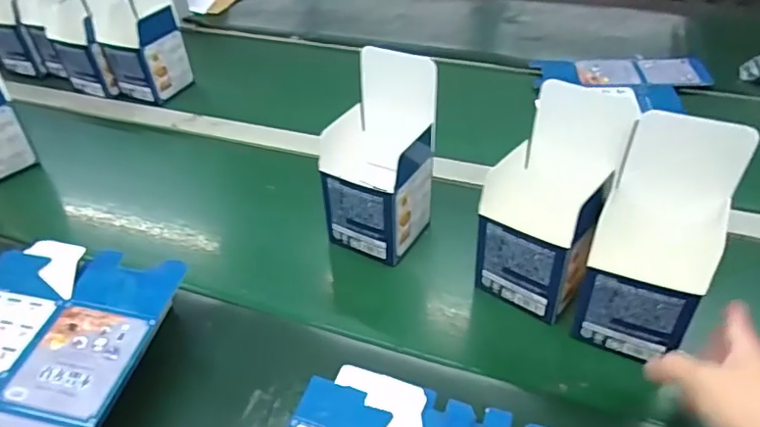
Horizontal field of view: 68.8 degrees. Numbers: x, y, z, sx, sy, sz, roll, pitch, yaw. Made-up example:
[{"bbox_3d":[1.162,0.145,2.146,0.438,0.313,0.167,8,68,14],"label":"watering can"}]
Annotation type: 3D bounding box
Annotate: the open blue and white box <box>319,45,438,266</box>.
[{"bbox_3d":[-0.001,-0.051,0.548,0.090,0.180,0.105,17,48,23],"label":"open blue and white box"}]

